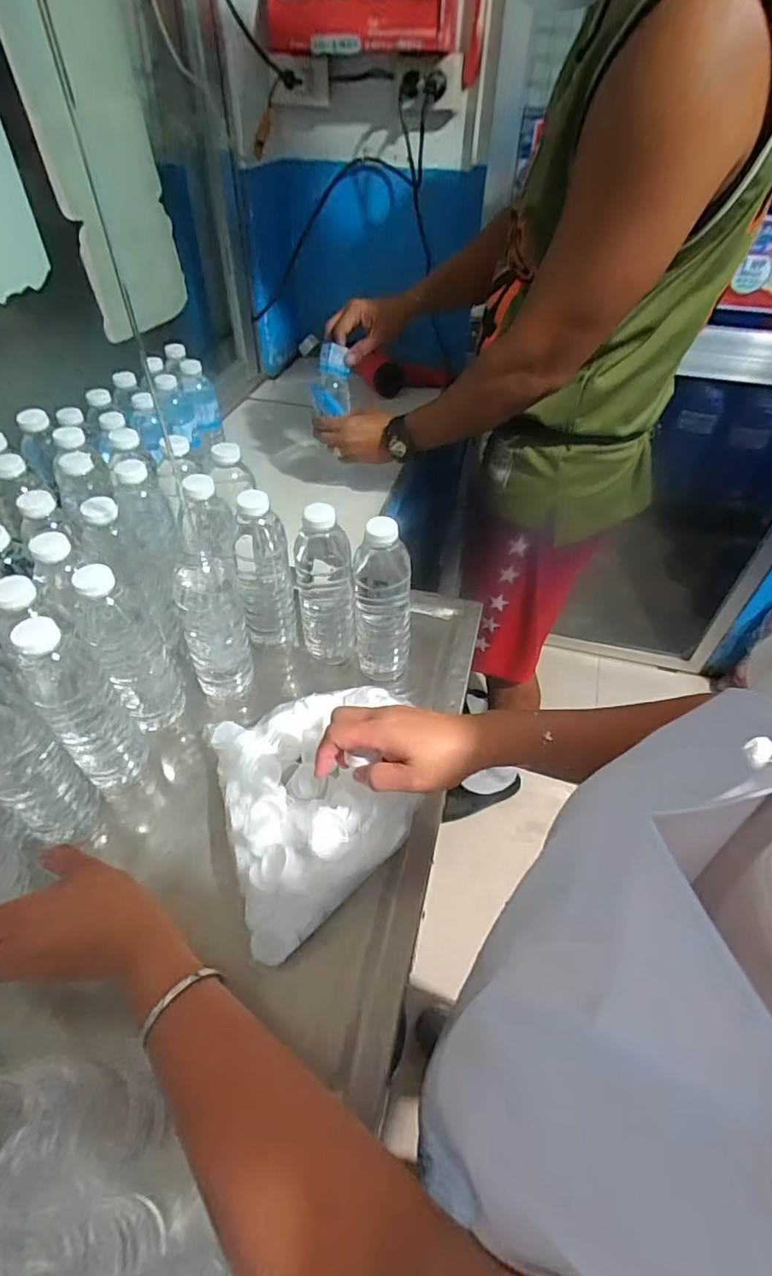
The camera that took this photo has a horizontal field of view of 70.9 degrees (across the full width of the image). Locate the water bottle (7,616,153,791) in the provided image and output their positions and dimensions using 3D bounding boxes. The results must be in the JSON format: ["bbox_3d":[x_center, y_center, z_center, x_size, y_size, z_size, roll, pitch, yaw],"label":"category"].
[{"bbox_3d":[-0.276,0.059,0.495,0.063,0.220,0.063,-35,57,-30],"label":"water bottle"}]

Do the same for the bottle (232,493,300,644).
[{"bbox_3d":[-0.132,-0.061,0.599,0.058,0.201,0.053,-11,48,-11],"label":"bottle"}]

